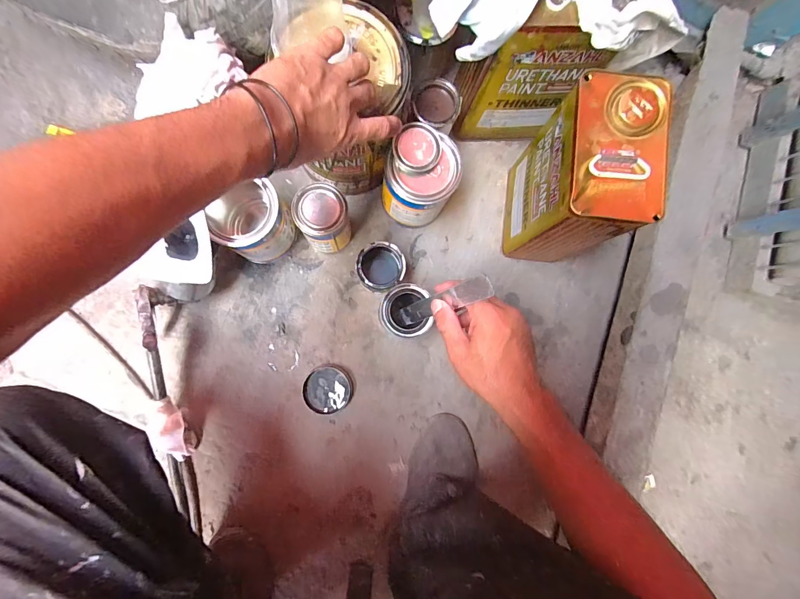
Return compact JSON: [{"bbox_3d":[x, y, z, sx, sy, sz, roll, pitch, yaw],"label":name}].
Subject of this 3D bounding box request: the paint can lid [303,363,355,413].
[{"bbox_3d":[-0.115,0.145,0.595,0.076,0.009,0.076,0,87,-5],"label":"paint can lid"}]

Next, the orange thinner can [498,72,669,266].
[{"bbox_3d":[0.226,-0.157,0.517,0.105,0.251,0.166,6,86,-7],"label":"orange thinner can"}]

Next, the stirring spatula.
[{"bbox_3d":[0.047,0.005,0.444,0.010,0.211,0.026,-23,89,-24],"label":"stirring spatula"}]

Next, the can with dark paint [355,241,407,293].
[{"bbox_3d":[-0.032,-0.049,0.581,0.072,0.069,0.069,0,87,-5],"label":"can with dark paint"}]

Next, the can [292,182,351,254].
[{"bbox_3d":[-0.113,-0.111,0.543,0.074,0.141,0.073,2,87,-5],"label":"can"}]

